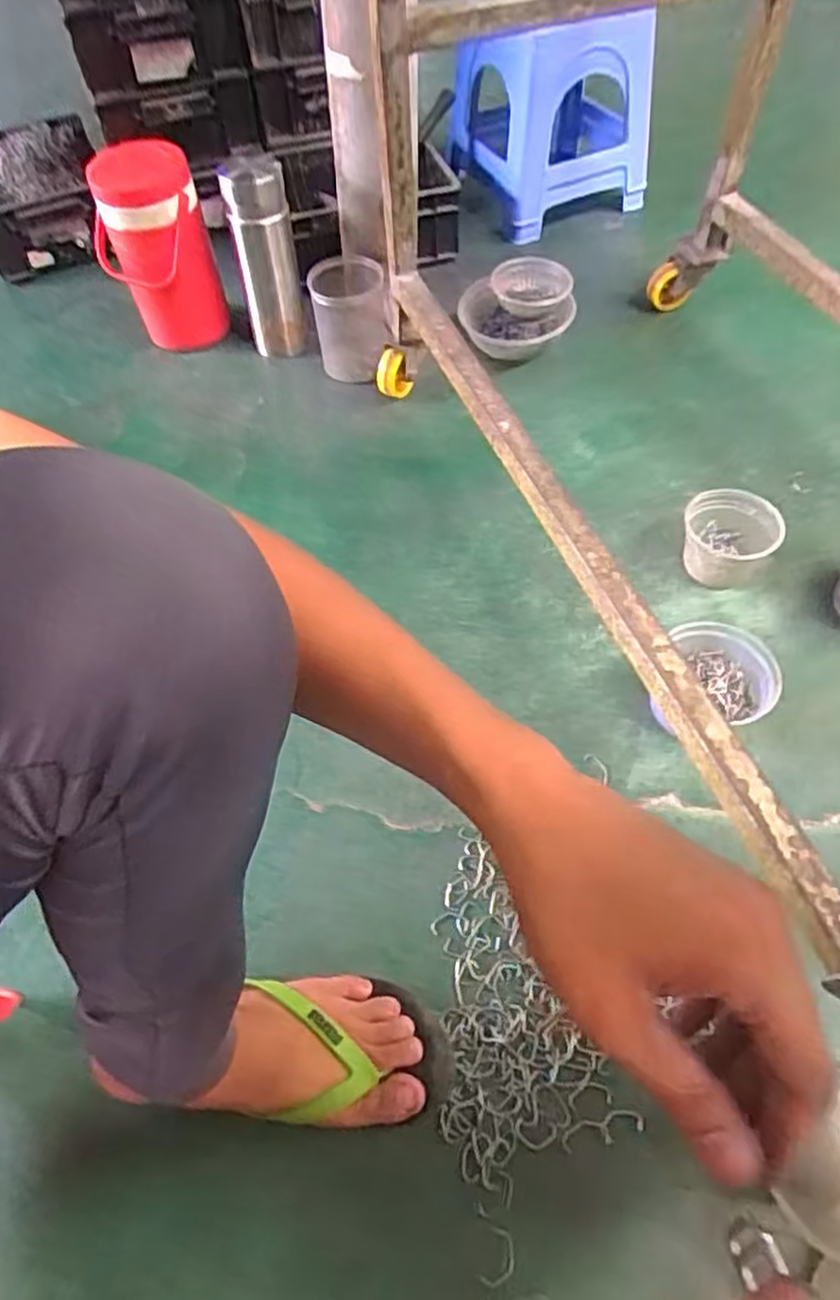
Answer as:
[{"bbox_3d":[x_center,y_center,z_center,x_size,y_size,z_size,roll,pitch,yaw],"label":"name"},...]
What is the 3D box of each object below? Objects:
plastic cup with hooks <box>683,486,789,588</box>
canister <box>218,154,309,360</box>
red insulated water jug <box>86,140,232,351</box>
[{"bbox_3d":[0.347,-0.124,0.834,0.098,0.069,0.088,17,59,14],"label":"plastic cup with hooks"},{"bbox_3d":[-0.208,-0.526,1.014,0.085,0.256,0.072,-12,57,-4],"label":"canister"},{"bbox_3d":[-0.360,-0.547,1.024,0.148,0.252,0.128,-22,58,-10],"label":"red insulated water jug"}]

